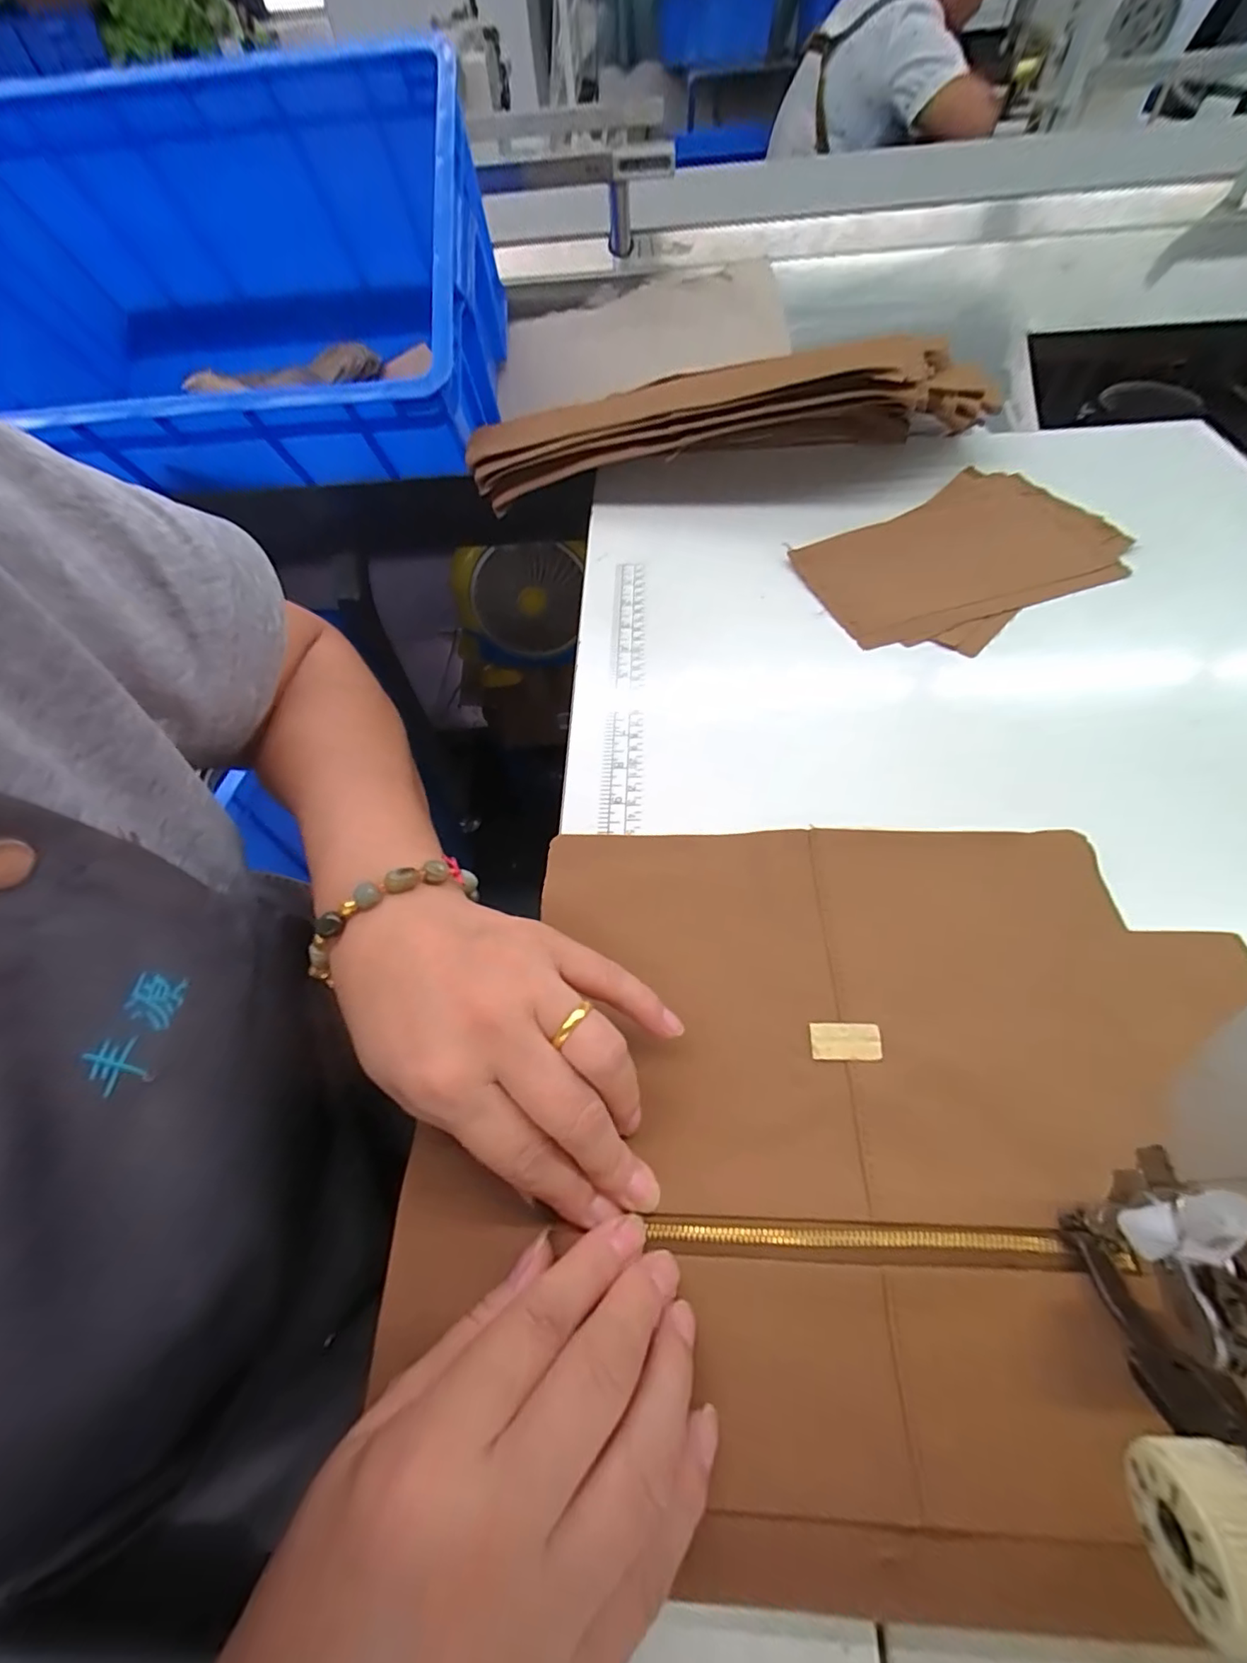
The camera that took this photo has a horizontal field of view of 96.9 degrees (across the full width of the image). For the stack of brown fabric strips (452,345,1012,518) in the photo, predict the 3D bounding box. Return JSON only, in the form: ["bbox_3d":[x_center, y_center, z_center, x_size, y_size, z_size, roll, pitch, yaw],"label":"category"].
[{"bbox_3d":[0.076,-0.349,0.468,0.439,0.082,0.113,3,58,6],"label":"stack of brown fabric strips"}]

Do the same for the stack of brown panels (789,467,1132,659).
[{"bbox_3d":[0.246,-0.199,0.403,0.221,0.010,0.140,-27,60,-12],"label":"stack of brown panels"}]

